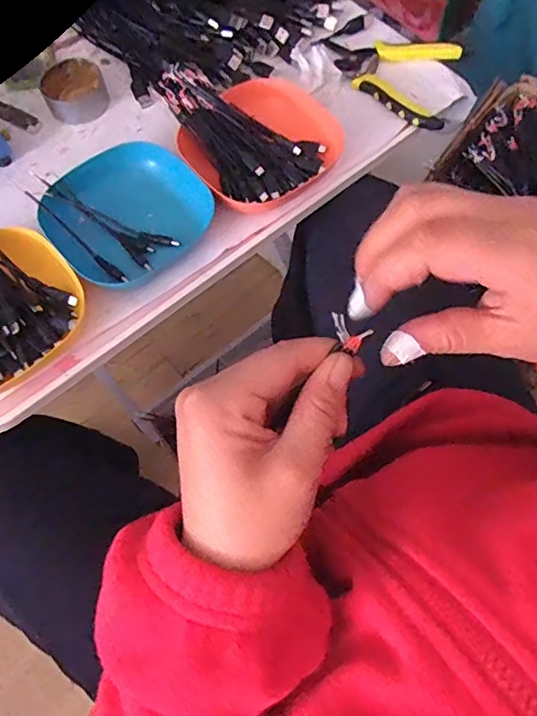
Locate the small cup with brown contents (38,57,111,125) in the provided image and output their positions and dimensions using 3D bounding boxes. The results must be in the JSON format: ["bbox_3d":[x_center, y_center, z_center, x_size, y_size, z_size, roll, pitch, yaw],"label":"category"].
[{"bbox_3d":[-0.200,-0.278,0.541,0.062,0.030,0.055,-31,70,-10],"label":"small cup with brown contents"}]

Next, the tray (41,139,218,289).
[{"bbox_3d":[-0.129,-0.132,0.475,0.135,0.030,0.127,-37,72,-13],"label":"tray"}]

